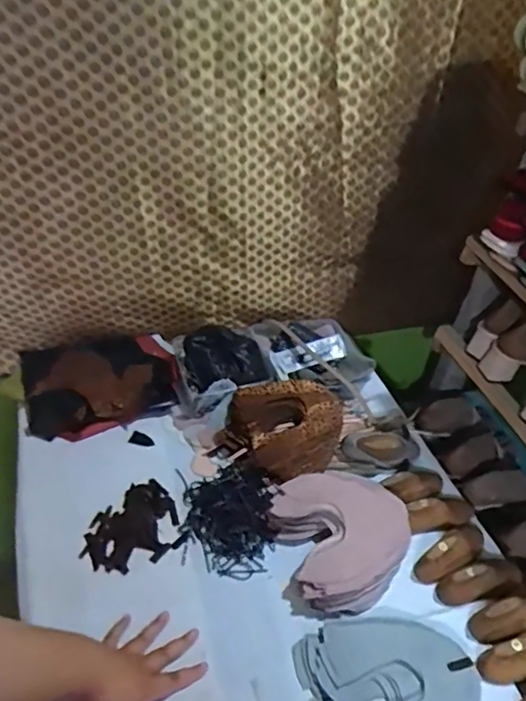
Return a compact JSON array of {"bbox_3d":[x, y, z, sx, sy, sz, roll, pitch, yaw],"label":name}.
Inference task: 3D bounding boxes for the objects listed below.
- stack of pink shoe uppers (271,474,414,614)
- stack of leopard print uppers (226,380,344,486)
[{"bbox_3d":[0.127,0.266,0.801,0.199,0.047,0.191,-10,43,-19],"label":"stack of pink shoe uppers"},{"bbox_3d":[0.045,0.131,0.919,0.191,0.056,0.190,-8,42,-21],"label":"stack of leopard print uppers"}]

